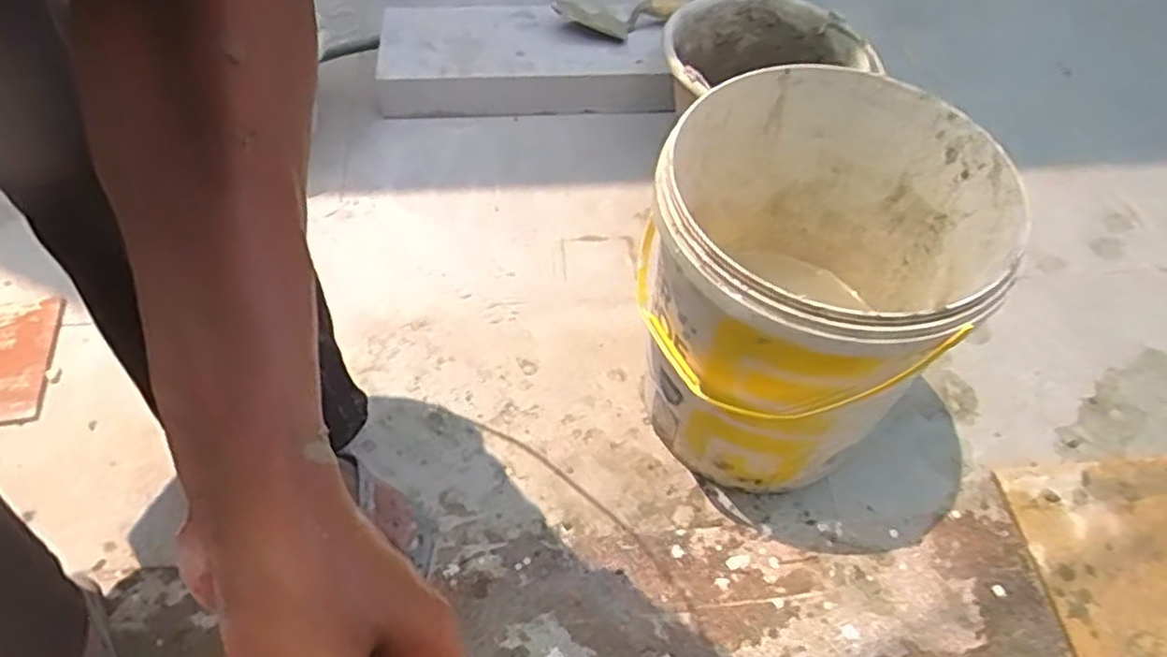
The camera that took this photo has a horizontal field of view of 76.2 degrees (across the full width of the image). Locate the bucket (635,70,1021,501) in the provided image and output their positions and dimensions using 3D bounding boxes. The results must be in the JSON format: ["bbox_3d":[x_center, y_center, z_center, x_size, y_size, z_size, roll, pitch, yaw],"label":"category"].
[{"bbox_3d":[0.219,-0.039,0.770,0.298,0.323,0.324,2,54,-3],"label":"bucket"}]

